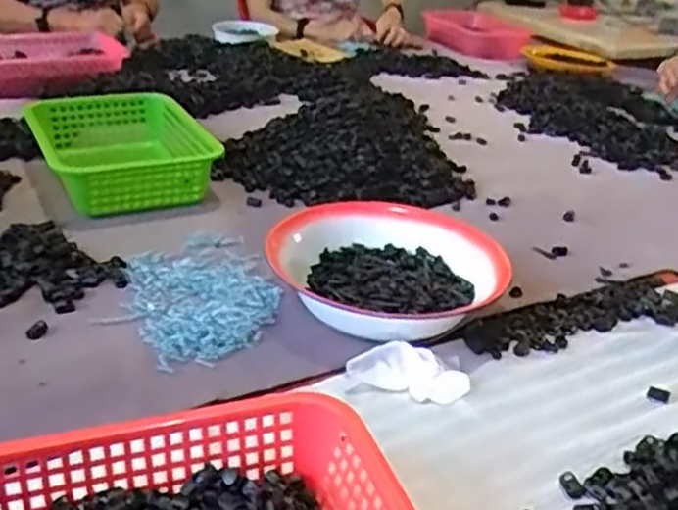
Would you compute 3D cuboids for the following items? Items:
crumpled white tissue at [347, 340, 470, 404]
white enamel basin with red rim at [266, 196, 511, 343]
[{"bbox_3d":[0.066,0.109,0.673,0.106,0.034,0.041,10,30,12],"label":"crumpled white tissue"},{"bbox_3d":[0.051,0.017,0.800,0.243,0.076,0.215,-1,30,-7],"label":"white enamel basin with red rim"}]

